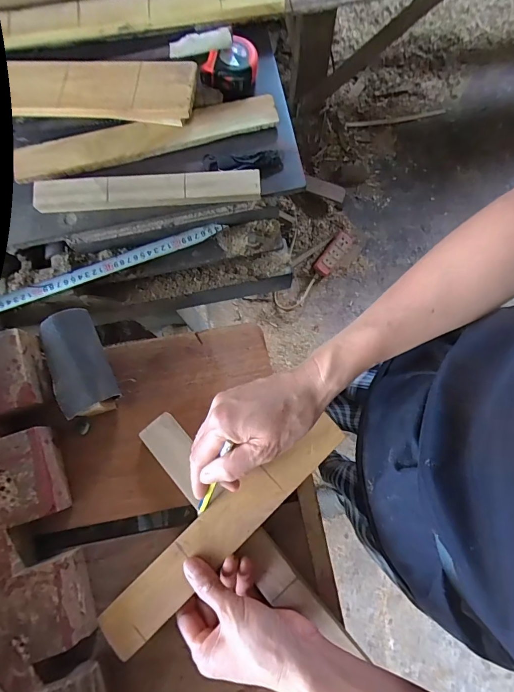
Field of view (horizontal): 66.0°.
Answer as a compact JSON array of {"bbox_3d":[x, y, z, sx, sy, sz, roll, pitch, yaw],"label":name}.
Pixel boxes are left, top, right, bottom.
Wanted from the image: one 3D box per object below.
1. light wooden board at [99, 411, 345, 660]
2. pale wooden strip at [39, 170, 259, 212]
[{"bbox_3d":[-0.027,0.164,0.362,0.267,0.007,0.045,-41,80,-7],"label":"light wooden board"},{"bbox_3d":[-0.144,-0.206,0.521,0.293,0.018,0.039,-3,78,0],"label":"pale wooden strip"}]

